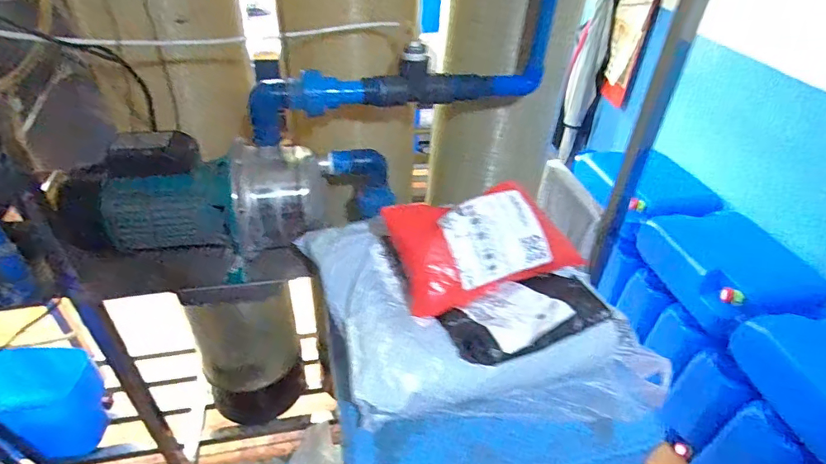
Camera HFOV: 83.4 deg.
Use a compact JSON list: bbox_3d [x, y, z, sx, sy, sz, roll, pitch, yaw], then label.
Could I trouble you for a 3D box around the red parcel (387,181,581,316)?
[{"bbox_3d":[0.069,0.016,0.522,0.170,0.041,0.115,-13,81,-16],"label":"red parcel"}]

